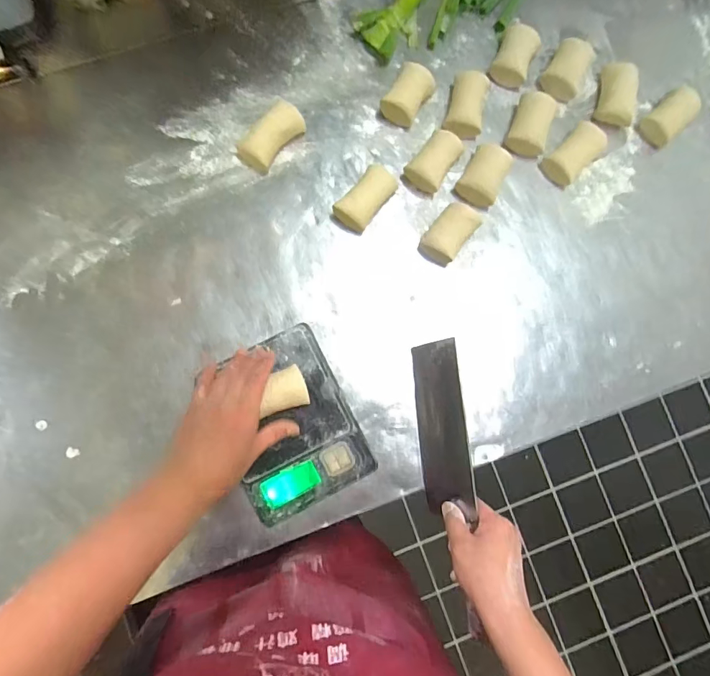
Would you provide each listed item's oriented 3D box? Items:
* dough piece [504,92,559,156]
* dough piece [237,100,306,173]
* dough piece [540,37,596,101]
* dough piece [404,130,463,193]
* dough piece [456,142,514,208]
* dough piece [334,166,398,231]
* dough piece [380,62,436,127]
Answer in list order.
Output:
[{"bbox_3d":[0.244,-0.294,0.586,0.051,0.031,0.076,21,83,-2],"label":"dough piece"},{"bbox_3d":[-0.111,-0.269,0.560,0.052,0.040,0.096,42,83,1],"label":"dough piece"},{"bbox_3d":[0.300,-0.376,0.596,0.056,0.033,0.069,31,83,-1],"label":"dough piece"},{"bbox_3d":[0.106,-0.240,0.576,0.050,0.030,0.075,32,83,0],"label":"dough piece"},{"bbox_3d":[0.176,-0.221,0.583,0.052,0.029,0.073,30,83,-1],"label":"dough piece"},{"bbox_3d":[0.016,-0.185,0.561,0.047,0.033,0.094,41,83,1],"label":"dough piece"},{"bbox_3d":[0.071,-0.327,0.580,0.050,0.032,0.078,31,83,-1],"label":"dough piece"}]

